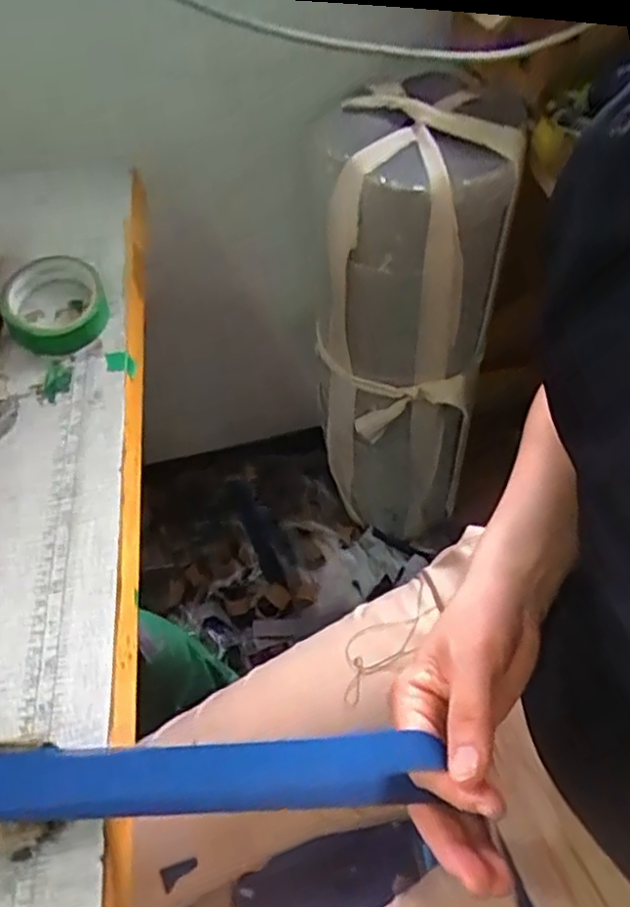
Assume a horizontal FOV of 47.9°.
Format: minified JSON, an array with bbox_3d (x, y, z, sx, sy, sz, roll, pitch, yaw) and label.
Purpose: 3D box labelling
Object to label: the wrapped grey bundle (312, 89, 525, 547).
[{"bbox_3d":[0.122,-0.120,0.970,0.201,0.671,0.201,15,55,14],"label":"wrapped grey bundle"}]

